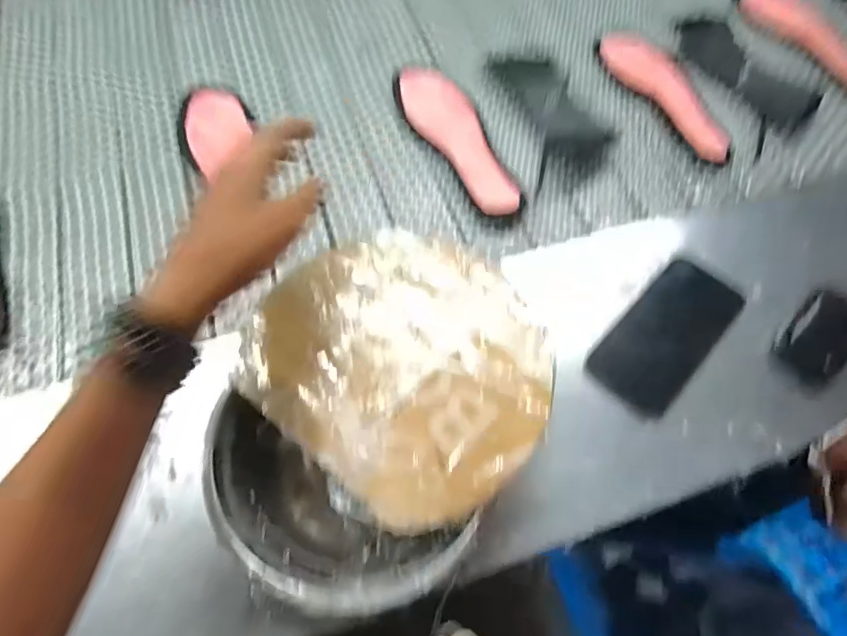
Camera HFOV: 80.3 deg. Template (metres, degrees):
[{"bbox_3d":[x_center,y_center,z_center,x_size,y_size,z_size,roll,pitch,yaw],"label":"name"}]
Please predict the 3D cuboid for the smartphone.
[{"bbox_3d":[0.218,0.015,0.451,0.076,0.015,0.153,41,69,17],"label":"smartphone"}]

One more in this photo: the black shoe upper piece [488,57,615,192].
[{"bbox_3d":[0.157,-0.255,0.605,0.100,0.021,0.215,-10,65,-6],"label":"black shoe upper piece"}]

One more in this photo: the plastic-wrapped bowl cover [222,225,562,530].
[{"bbox_3d":[-0.012,0.028,0.373,0.201,0.012,0.217,-41,71,-19],"label":"plastic-wrapped bowl cover"}]

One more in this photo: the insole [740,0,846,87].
[{"bbox_3d":[0.523,-0.385,0.681,0.069,0.009,0.229,-23,67,-12],"label":"insole"}]

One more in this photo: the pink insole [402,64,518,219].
[{"bbox_3d":[0.036,-0.206,0.577,0.068,0.022,0.228,-19,66,-10],"label":"pink insole"}]

